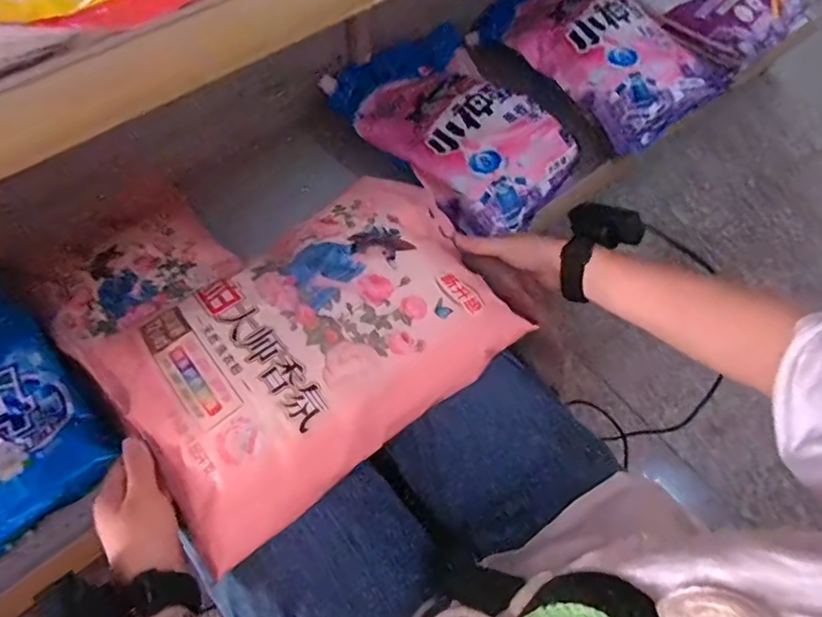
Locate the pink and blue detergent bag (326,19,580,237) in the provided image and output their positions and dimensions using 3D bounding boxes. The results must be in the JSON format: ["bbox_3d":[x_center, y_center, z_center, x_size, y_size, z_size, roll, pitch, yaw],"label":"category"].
[{"bbox_3d":[0.085,-0.304,0.879,0.281,0.059,0.385,-38,72,-19],"label":"pink and blue detergent bag"}]

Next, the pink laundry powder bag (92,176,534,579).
[{"bbox_3d":[-0.075,0.018,0.467,0.337,0.051,0.220,-37,71,-19],"label":"pink laundry powder bag"}]

